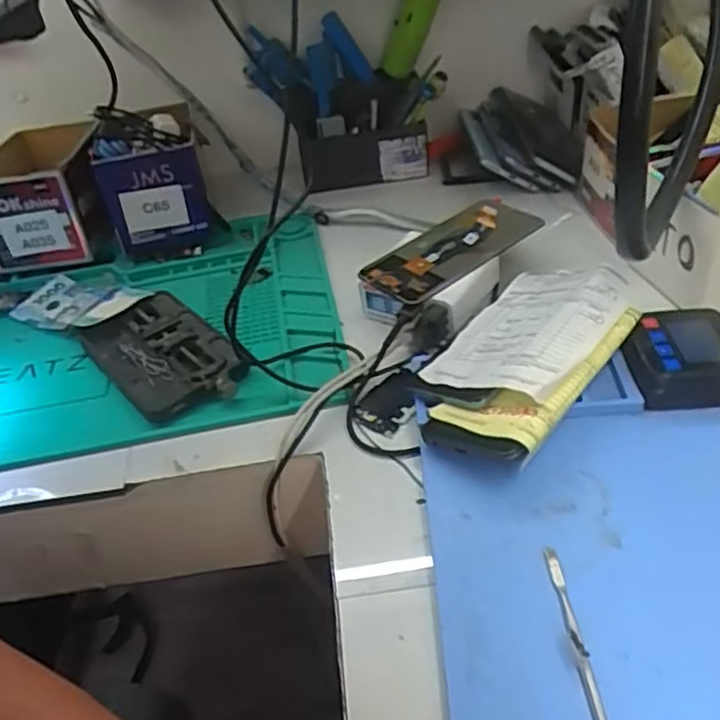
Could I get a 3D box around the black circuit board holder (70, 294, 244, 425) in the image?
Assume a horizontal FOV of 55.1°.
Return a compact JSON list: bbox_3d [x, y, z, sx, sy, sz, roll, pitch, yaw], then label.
[{"bbox_3d":[-0.156,-0.008,0.550,0.085,0.019,0.147,-31,46,-25],"label":"black circuit board holder"}]

